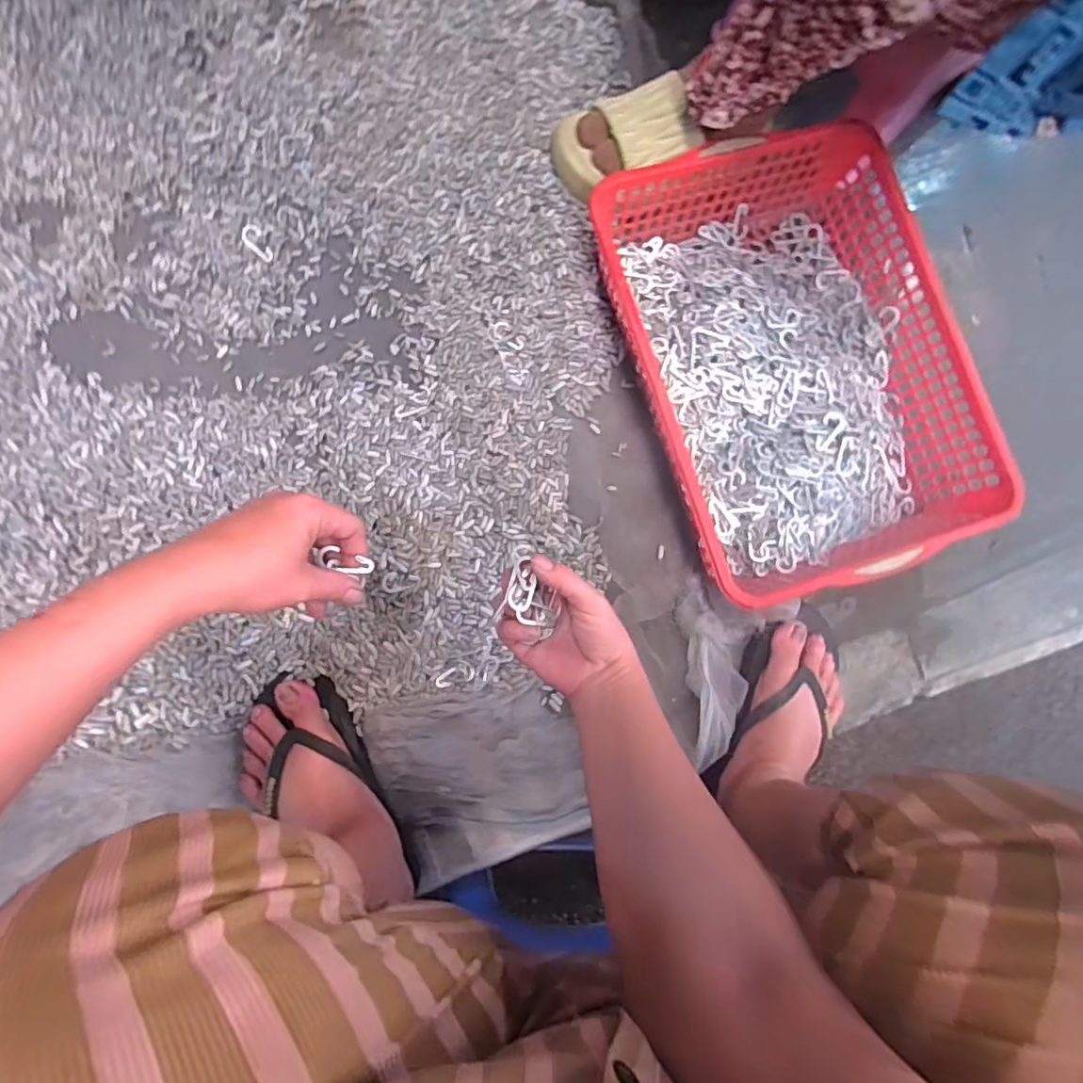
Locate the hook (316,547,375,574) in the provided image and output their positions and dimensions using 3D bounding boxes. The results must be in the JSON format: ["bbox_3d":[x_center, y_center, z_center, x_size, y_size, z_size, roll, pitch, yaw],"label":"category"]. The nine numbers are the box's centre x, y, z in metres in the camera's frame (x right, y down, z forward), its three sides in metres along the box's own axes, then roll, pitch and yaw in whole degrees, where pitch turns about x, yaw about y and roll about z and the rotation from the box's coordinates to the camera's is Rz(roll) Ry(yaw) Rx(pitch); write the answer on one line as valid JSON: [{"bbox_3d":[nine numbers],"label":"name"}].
[{"bbox_3d":[-0.132,0.014,0.402,0.036,0.009,0.014,19,83,-3],"label":"hook"}]

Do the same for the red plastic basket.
[{"bbox_3d":[0.233,-0.168,0.576,0.293,0.095,0.407,-17,86,-7],"label":"red plastic basket"}]

